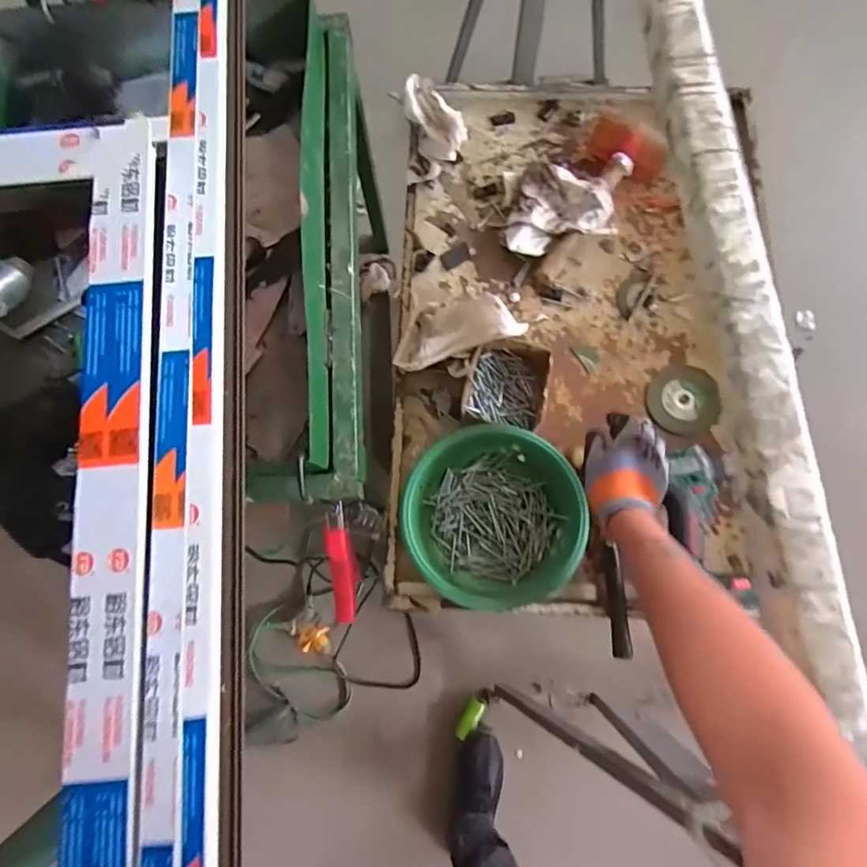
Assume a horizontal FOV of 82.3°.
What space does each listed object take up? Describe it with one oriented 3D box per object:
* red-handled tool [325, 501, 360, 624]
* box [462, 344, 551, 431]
[{"bbox_3d":[-0.119,0.167,0.647,0.033,0.029,0.149,-11,78,-1],"label":"red-handled tool"},{"bbox_3d":[0.098,-0.065,0.698,0.120,0.049,0.120,13,78,4],"label":"box"}]

